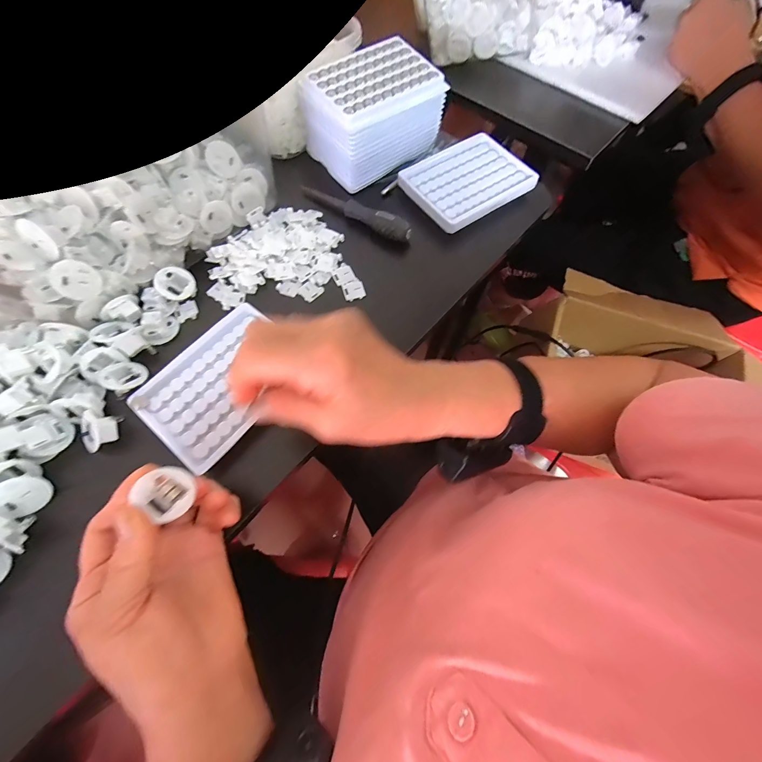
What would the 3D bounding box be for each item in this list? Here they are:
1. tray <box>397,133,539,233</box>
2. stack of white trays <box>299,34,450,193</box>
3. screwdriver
[{"bbox_3d":[0.097,-0.227,0.369,0.125,0.009,0.099,-33,72,-13],"label":"tray"},{"bbox_3d":[-0.007,-0.296,0.362,0.128,0.069,0.099,-36,73,-14],"label":"stack of white trays"},{"bbox_3d":[-0.031,-0.187,0.359,0.140,0.021,0.018,31,71,11],"label":"screwdriver"}]

